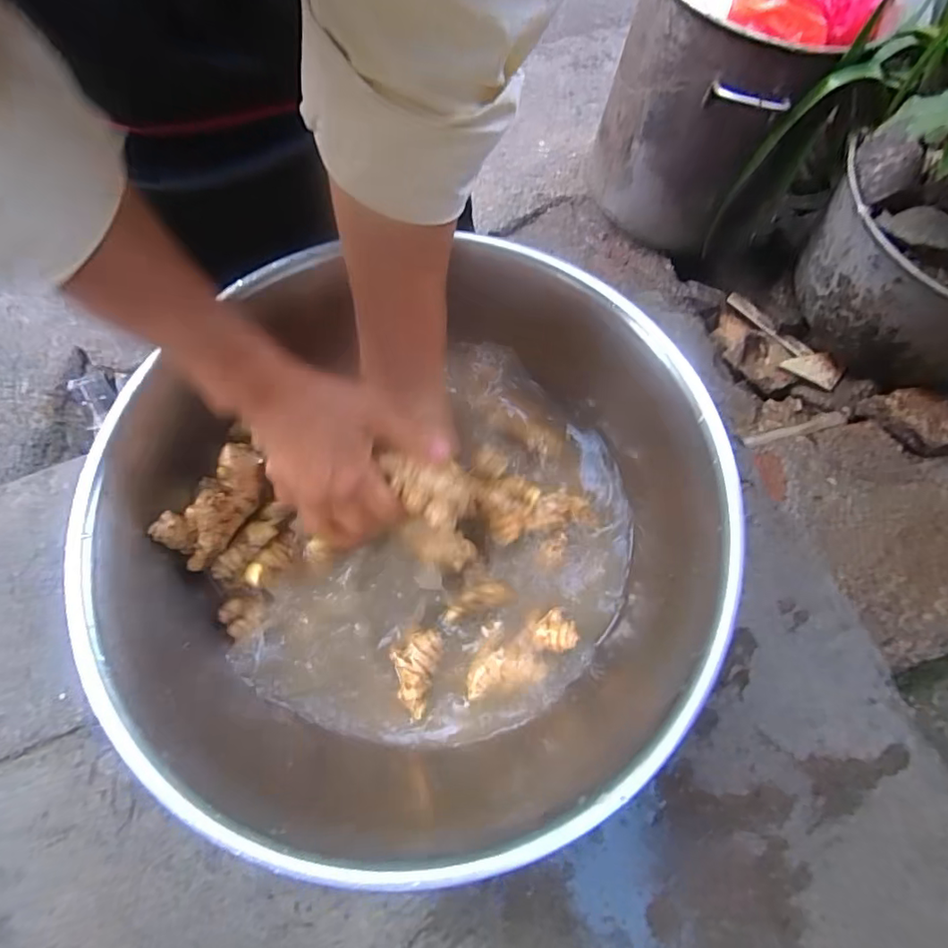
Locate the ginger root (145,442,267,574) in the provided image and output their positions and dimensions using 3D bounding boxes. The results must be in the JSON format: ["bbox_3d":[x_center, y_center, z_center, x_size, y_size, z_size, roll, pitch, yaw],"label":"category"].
[{"bbox_3d":[-0.187,0.019,0.382,0.042,0.038,0.089,16,71,7],"label":"ginger root"}]

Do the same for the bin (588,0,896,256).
[{"bbox_3d":[0.388,-0.607,0.872,0.297,0.347,0.325,32,74,12],"label":"bin"}]

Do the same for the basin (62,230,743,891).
[{"bbox_3d":[-0.037,0.036,0.376,0.370,0.130,0.371,0,70,1],"label":"basin"}]

